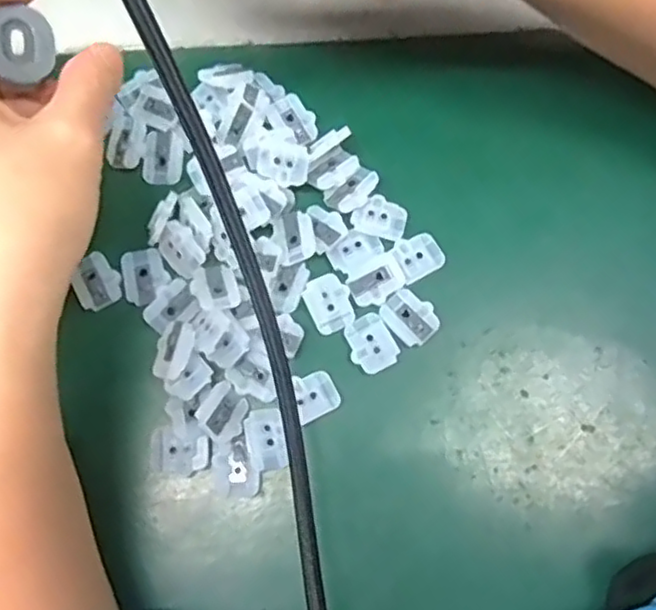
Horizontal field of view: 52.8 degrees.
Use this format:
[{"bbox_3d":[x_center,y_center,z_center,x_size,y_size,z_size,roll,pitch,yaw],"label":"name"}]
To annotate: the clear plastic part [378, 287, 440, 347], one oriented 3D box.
[{"bbox_3d":[0.032,0.004,0.253,0.017,0.004,0.021,-39,78,-9],"label":"clear plastic part"}]

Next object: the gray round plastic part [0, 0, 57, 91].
[{"bbox_3d":[-0.111,-0.091,0.237,0.025,0.011,0.028,-19,97,-31],"label":"gray round plastic part"}]

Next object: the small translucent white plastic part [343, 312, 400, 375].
[{"bbox_3d":[0.016,0.015,0.253,0.017,0.005,0.022,-29,77,-7],"label":"small translucent white plastic part"}]

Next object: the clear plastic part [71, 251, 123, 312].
[{"bbox_3d":[-0.090,-0.010,0.256,0.017,0.004,0.022,-30,77,-7],"label":"clear plastic part"}]

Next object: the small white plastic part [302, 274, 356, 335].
[{"bbox_3d":[0.001,-0.001,0.254,0.017,0.004,0.021,-26,77,-6],"label":"small white plastic part"}]

